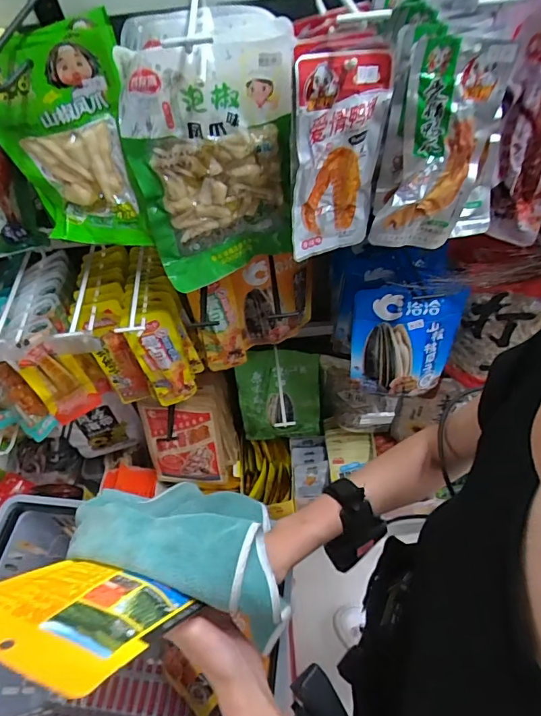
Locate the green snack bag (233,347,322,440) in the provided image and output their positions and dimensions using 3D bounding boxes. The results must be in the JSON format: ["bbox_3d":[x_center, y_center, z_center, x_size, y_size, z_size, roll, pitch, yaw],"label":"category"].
[{"bbox_3d":[0.022,0.082,1.006,0.178,0.263,0.030,-8,34,-6],"label":"green snack bag"}]

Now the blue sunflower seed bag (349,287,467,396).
[{"bbox_3d":[0.199,-0.020,0.681,0.158,0.191,0.024,0,38,-2],"label":"blue sunflower seed bag"}]

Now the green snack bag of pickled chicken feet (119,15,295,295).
[{"bbox_3d":[-0.060,-0.207,0.503,0.178,0.257,0.061,-8,45,1],"label":"green snack bag of pickled chicken feet"}]

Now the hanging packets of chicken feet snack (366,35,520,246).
[{"bbox_3d":[0.160,-0.194,0.430,0.090,0.182,0.020,3,33,-10],"label":"hanging packets of chicken feet snack"}]

